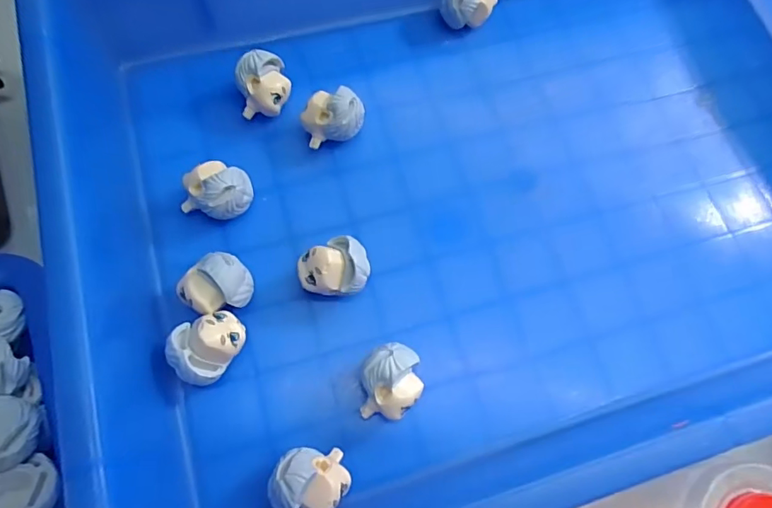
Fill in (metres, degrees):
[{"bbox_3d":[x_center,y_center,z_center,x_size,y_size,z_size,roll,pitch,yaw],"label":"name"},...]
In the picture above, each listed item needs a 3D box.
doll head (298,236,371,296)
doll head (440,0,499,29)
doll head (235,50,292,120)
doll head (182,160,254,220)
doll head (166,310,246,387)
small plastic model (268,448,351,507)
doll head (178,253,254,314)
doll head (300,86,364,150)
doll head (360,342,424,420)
[{"bbox_3d":[-0.021,0.007,0.210,0.028,0.024,0.021,-5,73,-4],"label":"doll head"},{"bbox_3d":[0.043,-0.127,0.258,0.027,0.026,0.020,-18,74,-8],"label":"doll head"},{"bbox_3d":[-0.056,-0.077,0.233,0.022,0.023,0.023,-7,73,-5],"label":"doll head"},{"bbox_3d":[-0.072,-0.026,0.217,0.025,0.024,0.023,23,73,5],"label":"doll head"},{"bbox_3d":[-0.068,0.035,0.195,0.021,0.021,0.028,29,74,7],"label":"doll head"},{"bbox_3d":[-0.026,0.082,0.181,0.026,0.026,0.022,6,72,0],"label":"small plastic model"},{"bbox_3d":[-0.066,0.014,0.202,0.021,0.022,0.025,38,75,9],"label":"doll head"},{"bbox_3d":[-0.024,-0.062,0.231,0.027,0.024,0.020,-7,73,-5],"label":"doll head"},{"bbox_3d":[0.002,0.050,0.196,0.022,0.025,0.027,9,72,0],"label":"doll head"}]

